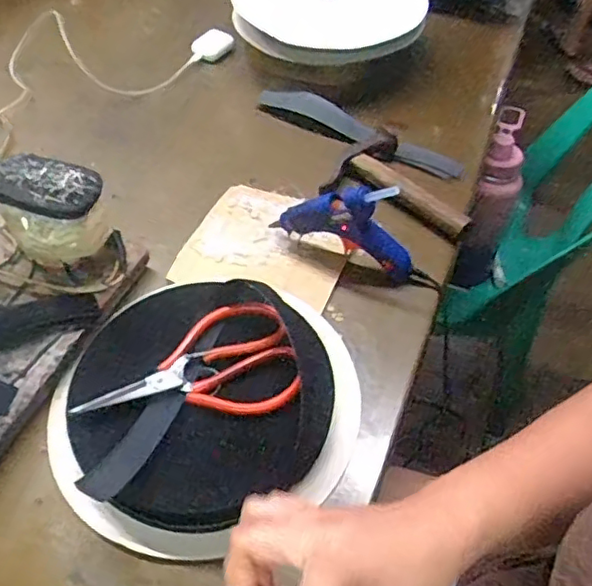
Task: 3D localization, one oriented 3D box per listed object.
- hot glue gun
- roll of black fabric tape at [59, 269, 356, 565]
[{"bbox_3d":[0.046,-0.067,0.564,0.138,0.103,0.022,14,52,12],"label":"hot glue gun"},{"bbox_3d":[-0.072,0.078,0.480,0.234,0.059,0.242,-1,50,1],"label":"roll of black fabric tape"}]

